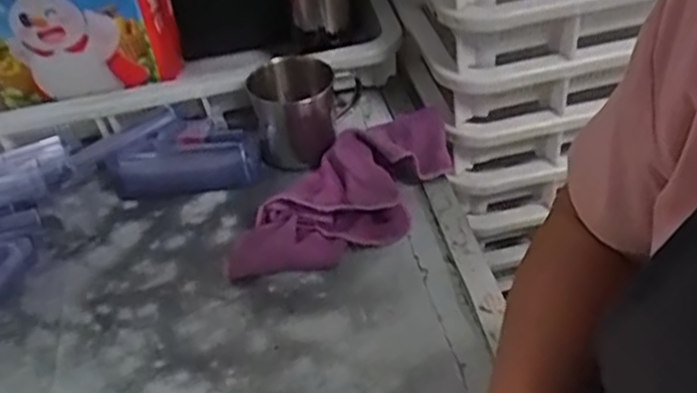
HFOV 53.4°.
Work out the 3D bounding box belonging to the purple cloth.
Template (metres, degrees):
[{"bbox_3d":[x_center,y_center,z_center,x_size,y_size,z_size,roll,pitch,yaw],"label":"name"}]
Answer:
[{"bbox_3d":[0.003,-0.005,0.614,0.115,0.046,0.239,21,47,26],"label":"purple cloth"}]

